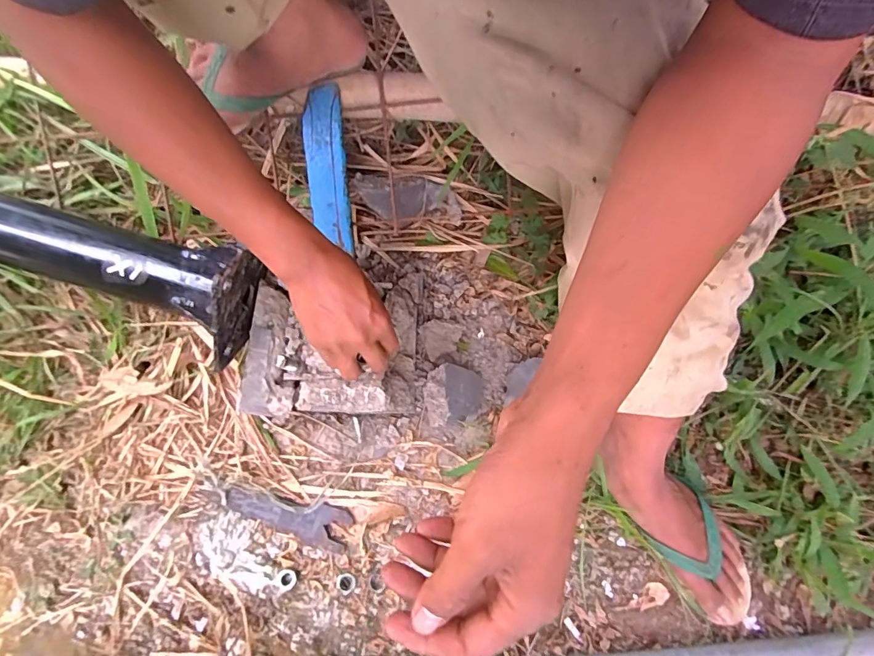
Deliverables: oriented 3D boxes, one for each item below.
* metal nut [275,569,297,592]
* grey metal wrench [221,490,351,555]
[{"bbox_3d":[-0.199,0.333,0.593,0.026,0.007,0.026,0,79,1],"label":"metal nut"},{"bbox_3d":[-0.205,0.256,0.613,0.172,0.012,0.056,17,85,0],"label":"grey metal wrench"}]

